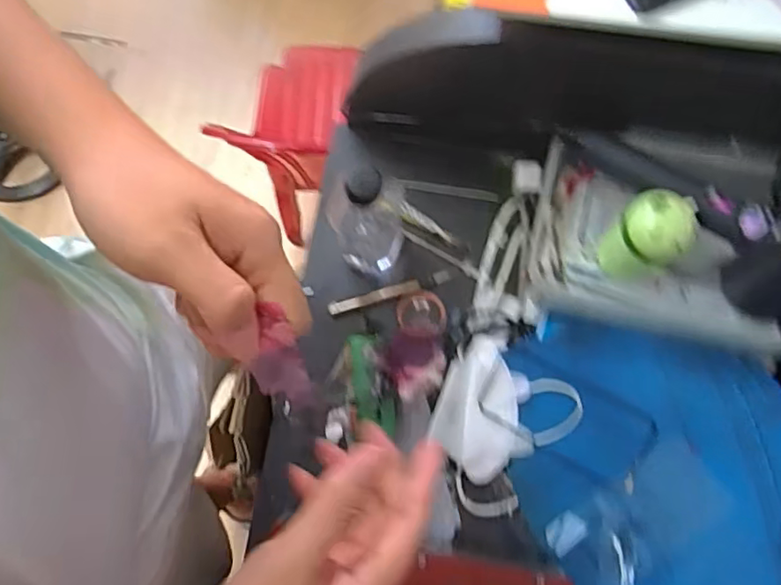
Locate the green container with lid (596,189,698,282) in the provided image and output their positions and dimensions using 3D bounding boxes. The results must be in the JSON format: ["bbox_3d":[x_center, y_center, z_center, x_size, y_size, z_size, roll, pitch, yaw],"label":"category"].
[{"bbox_3d":[0.211,-0.044,0.490,0.049,0.091,0.061,-30,81,-6],"label":"green container with lid"}]

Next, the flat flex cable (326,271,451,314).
[{"bbox_3d":[-0.001,0.000,0.616,0.130,0.005,0.013,-15,80,-4],"label":"flat flex cable"}]

